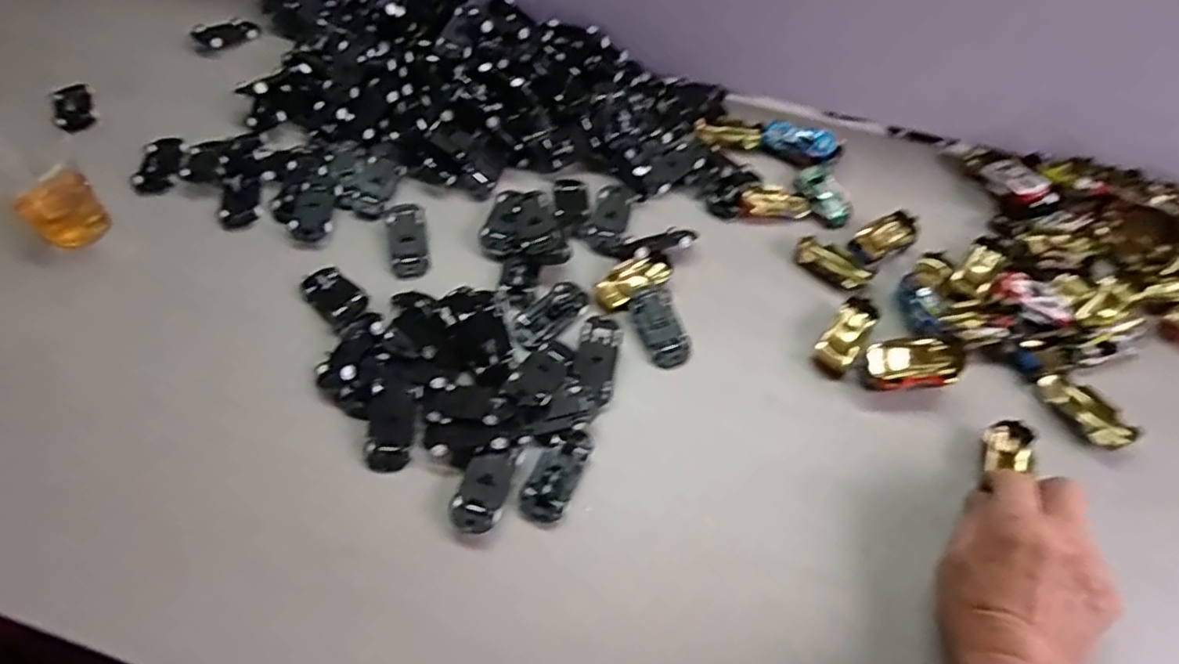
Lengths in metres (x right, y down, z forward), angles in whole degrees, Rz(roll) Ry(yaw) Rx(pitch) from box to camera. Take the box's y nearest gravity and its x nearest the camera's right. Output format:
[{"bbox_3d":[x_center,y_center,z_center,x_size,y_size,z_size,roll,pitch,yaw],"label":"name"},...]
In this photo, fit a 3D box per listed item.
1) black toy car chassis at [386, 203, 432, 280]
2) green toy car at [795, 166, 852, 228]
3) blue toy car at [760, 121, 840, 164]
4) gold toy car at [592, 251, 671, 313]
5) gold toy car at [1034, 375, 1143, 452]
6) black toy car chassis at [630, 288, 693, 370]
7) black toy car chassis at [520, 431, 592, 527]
[{"bbox_3d":[-0.146,-0.075,0.503,0.030,0.008,0.067,-10,61,-8],"label":"black toy car chassis"},{"bbox_3d":[0.205,-0.120,0.546,0.027,0.017,0.062,-13,61,-10],"label":"green toy car"},{"bbox_3d":[0.192,-0.174,0.573,0.066,0.022,0.025,26,62,13],"label":"blue toy car"},{"bbox_3d":[0.033,-0.039,0.493,0.064,0.015,0.031,-27,64,-17],"label":"gold toy car"},{"bbox_3d":[0.349,0.055,0.439,0.028,0.016,0.062,-26,64,-16],"label":"gold toy car"},{"bbox_3d":[0.054,-0.004,0.467,0.034,0.015,0.061,-19,62,-13],"label":"black toy car chassis"},{"bbox_3d":[-0.021,0.091,0.403,0.030,0.015,0.064,20,61,9],"label":"black toy car chassis"}]

